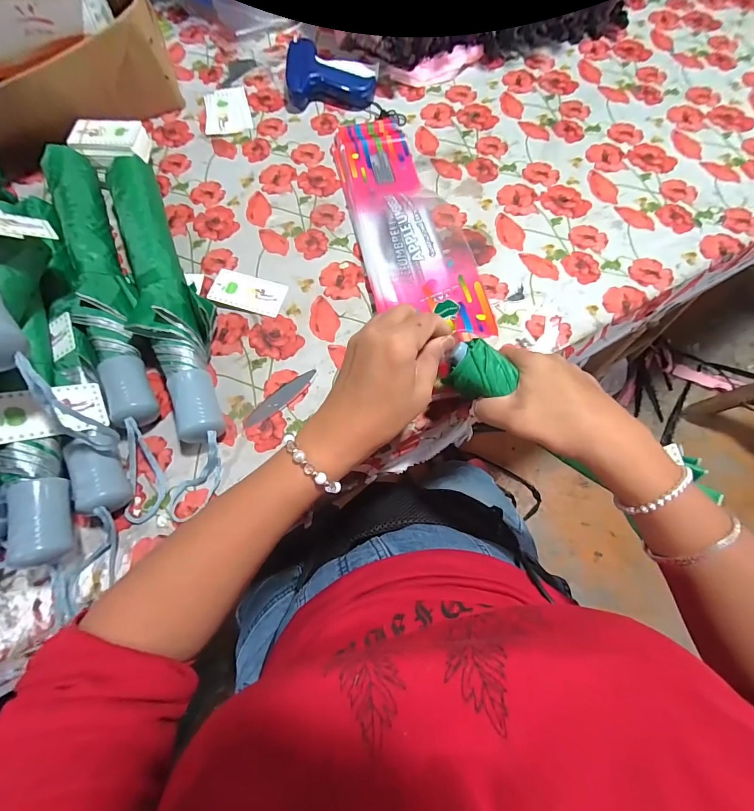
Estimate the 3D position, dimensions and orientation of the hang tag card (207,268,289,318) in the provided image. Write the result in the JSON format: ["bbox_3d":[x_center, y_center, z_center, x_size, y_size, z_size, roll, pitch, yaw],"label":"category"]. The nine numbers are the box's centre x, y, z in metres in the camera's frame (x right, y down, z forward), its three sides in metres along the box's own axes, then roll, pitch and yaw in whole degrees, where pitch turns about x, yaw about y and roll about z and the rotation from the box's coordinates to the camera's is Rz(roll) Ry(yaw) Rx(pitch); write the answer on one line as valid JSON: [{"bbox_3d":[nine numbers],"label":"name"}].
[{"bbox_3d":[-0.136,-0.120,0.393,0.076,0.010,0.042,13,71,7],"label":"hang tag card"}]

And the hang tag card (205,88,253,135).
[{"bbox_3d":[-0.201,-0.397,0.497,0.058,0.005,0.083,-11,72,-9],"label":"hang tag card"}]

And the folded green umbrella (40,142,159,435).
[{"bbox_3d":[-0.281,-0.133,0.373,0.049,0.037,0.347,-24,71,-7],"label":"folded green umbrella"}]

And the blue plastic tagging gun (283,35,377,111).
[{"bbox_3d":[-0.060,-0.441,0.495,0.114,0.035,0.082,3,70,3],"label":"blue plastic tagging gun"}]

